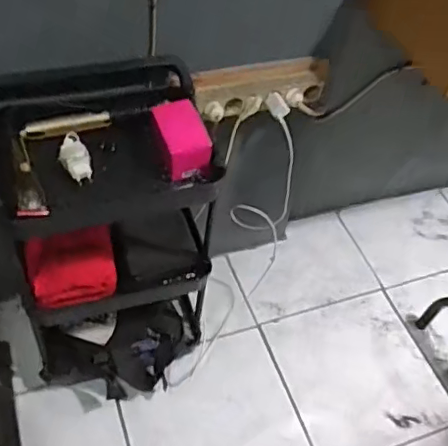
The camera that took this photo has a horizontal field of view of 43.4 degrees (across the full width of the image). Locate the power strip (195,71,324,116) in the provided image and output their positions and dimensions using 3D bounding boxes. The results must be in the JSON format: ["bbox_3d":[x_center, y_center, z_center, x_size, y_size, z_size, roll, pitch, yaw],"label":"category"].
[{"bbox_3d":[0.074,-0.258,1.146,0.266,0.042,0.067,-8,52,-14],"label":"power strip"}]

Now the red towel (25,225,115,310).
[{"bbox_3d":[-0.299,0.088,1.102,0.165,0.058,0.139,-7,52,-13],"label":"red towel"}]

